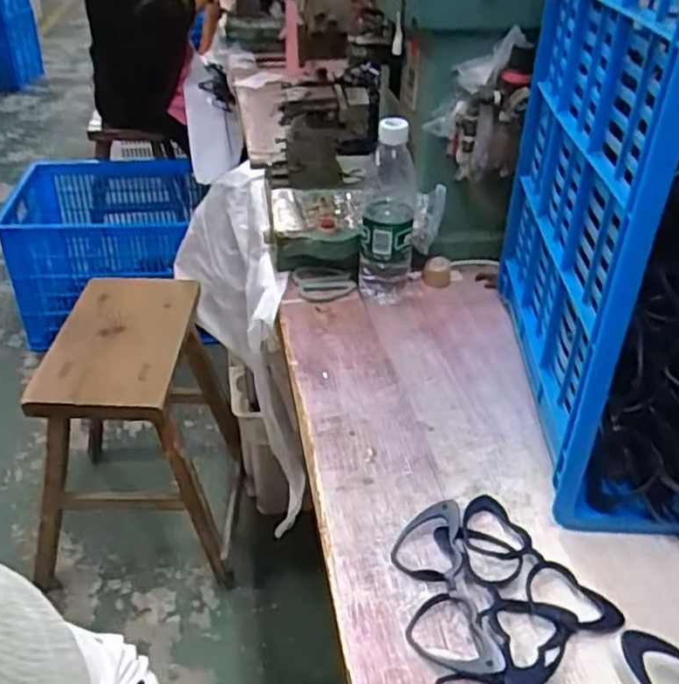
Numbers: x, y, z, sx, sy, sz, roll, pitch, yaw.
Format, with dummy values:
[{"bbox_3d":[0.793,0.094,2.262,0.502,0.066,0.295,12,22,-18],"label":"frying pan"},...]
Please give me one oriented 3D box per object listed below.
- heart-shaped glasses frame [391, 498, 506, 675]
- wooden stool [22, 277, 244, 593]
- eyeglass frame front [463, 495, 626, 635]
[{"bbox_3d":[0.078,0.187,0.537,0.060,0.020,0.152,-1,34,-5],"label":"heart-shaped glasses frame"},{"bbox_3d":[-0.369,0.190,1.366,0.313,0.514,0.370,2,34,0],"label":"wooden stool"},{"bbox_3d":[0.156,0.178,0.562,0.058,0.008,0.150,-19,40,-28],"label":"eyeglass frame front"}]

